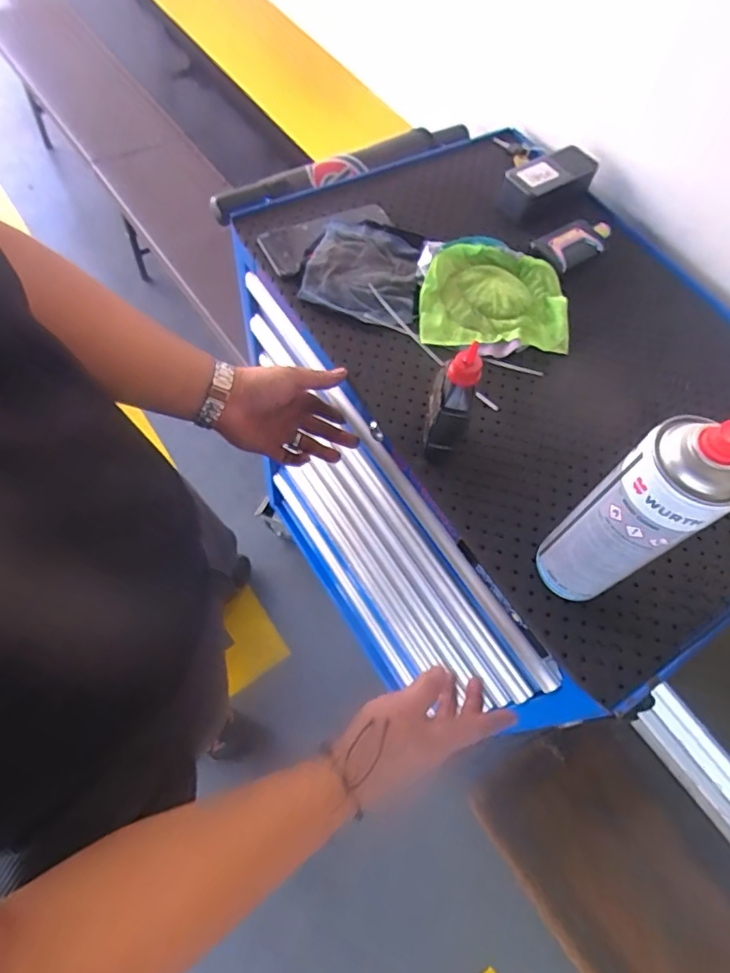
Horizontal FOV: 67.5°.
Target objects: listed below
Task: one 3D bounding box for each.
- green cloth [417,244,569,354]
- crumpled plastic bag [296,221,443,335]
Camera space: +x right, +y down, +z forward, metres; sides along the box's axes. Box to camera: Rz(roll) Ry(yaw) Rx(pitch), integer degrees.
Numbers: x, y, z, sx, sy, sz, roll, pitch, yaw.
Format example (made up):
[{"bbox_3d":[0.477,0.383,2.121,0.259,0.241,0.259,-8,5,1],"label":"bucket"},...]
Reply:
[{"bbox_3d":[0.152,-0.221,0.641,0.174,0.029,0.142,7,62,-2],"label":"green cloth"},{"bbox_3d":[0.006,-0.257,0.653,0.140,0.027,0.144,18,62,3],"label":"crumpled plastic bag"}]

